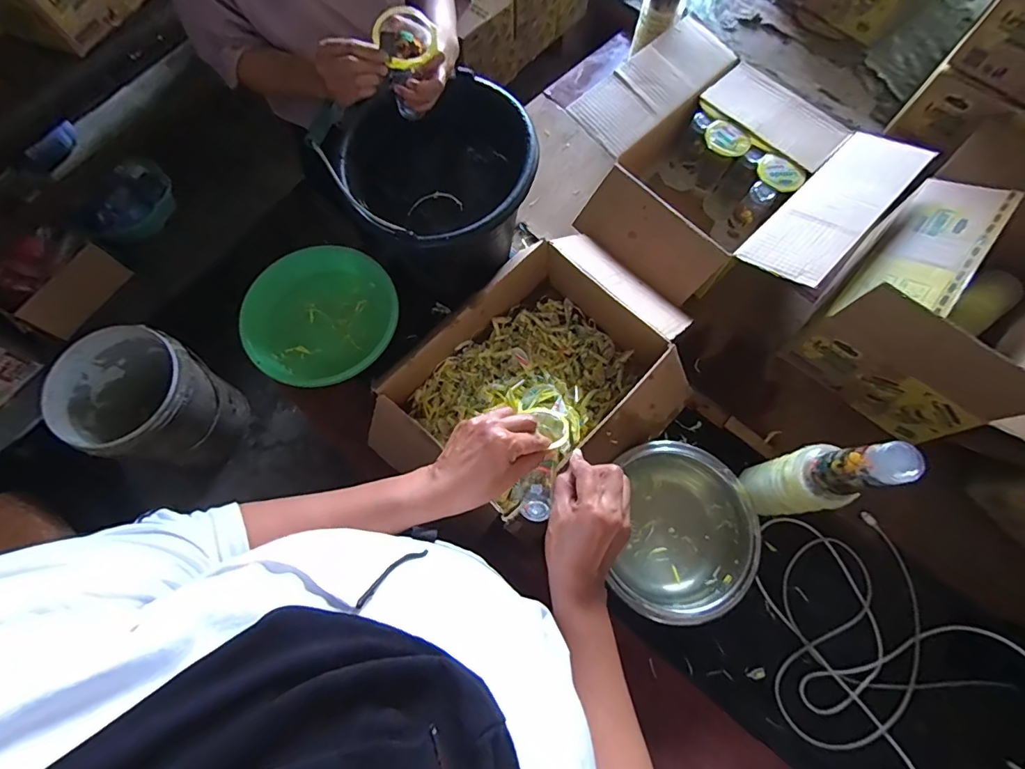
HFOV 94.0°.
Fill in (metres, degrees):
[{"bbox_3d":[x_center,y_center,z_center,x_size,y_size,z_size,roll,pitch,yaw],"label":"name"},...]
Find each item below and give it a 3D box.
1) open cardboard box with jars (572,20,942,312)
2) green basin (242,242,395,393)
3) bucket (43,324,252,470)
[{"bbox_3d":[0.328,-0.337,0.796,0.451,0.169,0.407,43,77,13],"label":"open cardboard box with jars"},{"bbox_3d":[-0.302,-0.100,0.765,0.217,0.071,0.228,0,72,0],"label":"green basin"},{"bbox_3d":[-0.941,0.055,1.301,0.315,0.358,0.304,24,73,8],"label":"bucket"}]

